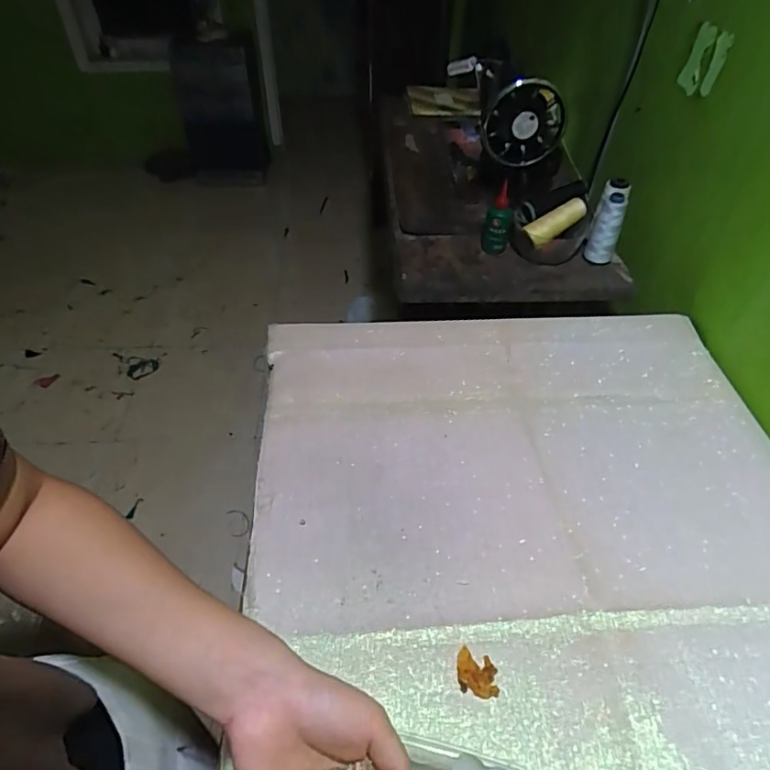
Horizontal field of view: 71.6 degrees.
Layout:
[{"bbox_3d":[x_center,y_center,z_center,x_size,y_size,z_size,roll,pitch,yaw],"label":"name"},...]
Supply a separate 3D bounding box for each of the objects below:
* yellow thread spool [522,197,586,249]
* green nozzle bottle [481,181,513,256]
[{"bbox_3d":[0.283,-0.269,0.882,0.110,0.035,0.034,-31,50,1],"label":"yellow thread spool"},{"bbox_3d":[0.189,-0.269,0.891,0.045,0.112,0.037,10,46,10],"label":"green nozzle bottle"}]

